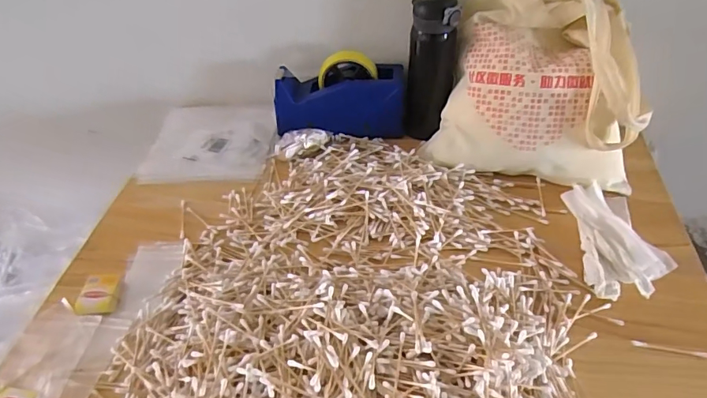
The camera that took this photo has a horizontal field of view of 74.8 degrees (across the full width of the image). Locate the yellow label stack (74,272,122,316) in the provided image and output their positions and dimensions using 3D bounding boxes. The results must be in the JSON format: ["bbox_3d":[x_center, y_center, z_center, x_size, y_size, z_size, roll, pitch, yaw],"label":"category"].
[{"bbox_3d":[-0.301,0.111,0.548,0.044,0.014,0.050,-5,46,-1],"label":"yellow label stack"}]

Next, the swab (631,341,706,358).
[{"bbox_3d":[0.329,0.155,0.480,0.069,0.005,0.007,10,48,13],"label":"swab"}]

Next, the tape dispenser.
[{"bbox_3d":[-0.022,-0.162,0.724,0.202,0.104,0.078,3,47,7],"label":"tape dispenser"}]

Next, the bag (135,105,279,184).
[{"bbox_3d":[-0.227,-0.094,0.753,0.197,0.033,0.153,1,47,5],"label":"bag"}]

